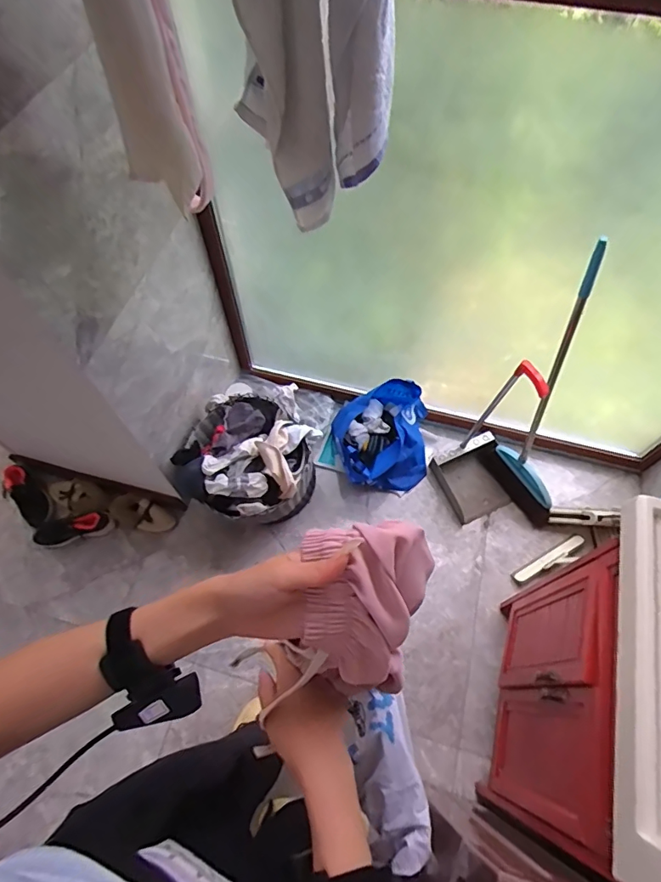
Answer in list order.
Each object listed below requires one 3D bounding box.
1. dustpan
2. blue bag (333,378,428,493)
[{"bbox_3d":[0.503,0.020,1.473,0.223,0.608,0.239,-22,65,-10],"label":"dustpan"},{"bbox_3d":[0.187,-0.007,1.695,0.320,0.220,0.326,-13,63,-6],"label":"blue bag"}]

